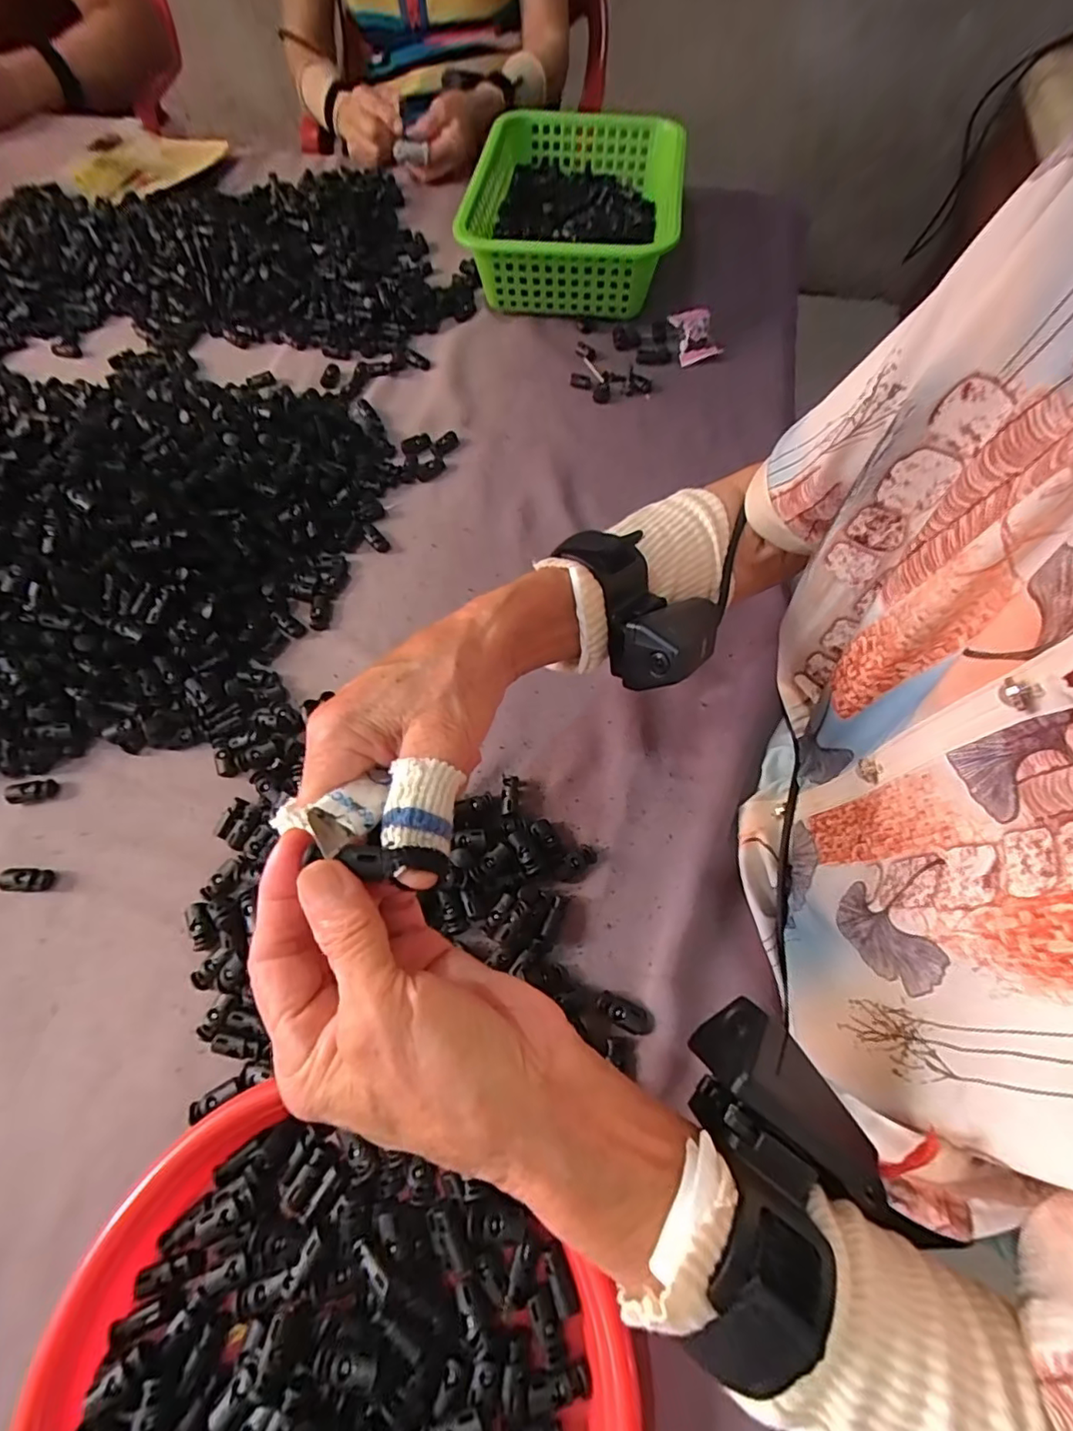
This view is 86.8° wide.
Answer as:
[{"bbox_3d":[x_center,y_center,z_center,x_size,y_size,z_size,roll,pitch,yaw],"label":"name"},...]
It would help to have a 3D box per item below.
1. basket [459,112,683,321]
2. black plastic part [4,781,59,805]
[{"bbox_3d":[0.047,-0.560,0.637,0.214,0.079,0.310,8,64,3],"label":"basket"},{"bbox_3d":[-0.340,0.051,0.380,0.030,0.007,0.015,-9,65,-5],"label":"black plastic part"}]

